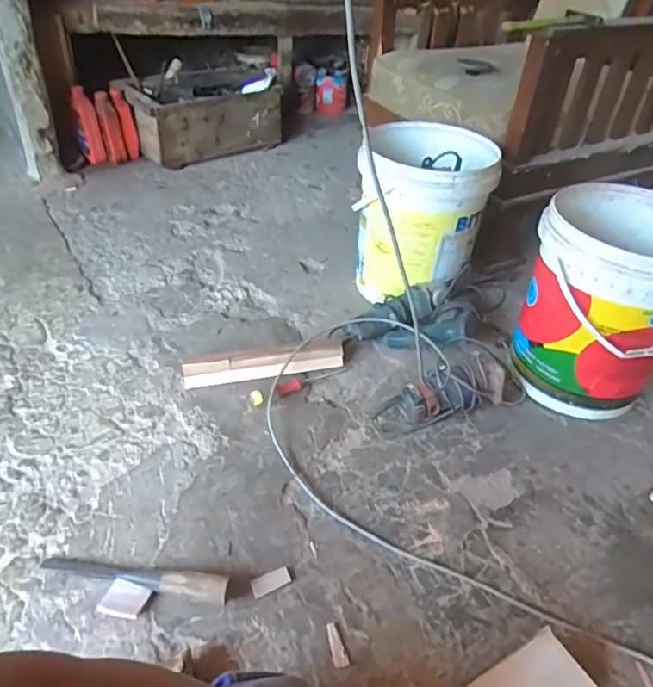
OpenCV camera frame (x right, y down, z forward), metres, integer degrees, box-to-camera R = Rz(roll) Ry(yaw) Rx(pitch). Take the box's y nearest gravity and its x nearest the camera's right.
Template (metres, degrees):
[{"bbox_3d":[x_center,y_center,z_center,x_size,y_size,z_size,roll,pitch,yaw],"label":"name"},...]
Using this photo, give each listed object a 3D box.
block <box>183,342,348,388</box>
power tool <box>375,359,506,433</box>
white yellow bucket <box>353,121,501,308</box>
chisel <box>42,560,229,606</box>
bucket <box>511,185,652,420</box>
[{"bbox_3d":[-0.123,0.044,1.143,0.330,0.043,0.066,-9,41,-14],"label":"block"},{"bbox_3d":[0.223,0.086,1.077,0.274,0.078,0.090,-12,42,-17],"label":"power tool"},{"bbox_3d":[0.223,-0.293,1.328,0.294,0.359,0.290,2,40,-1],"label":"white yellow bucket"},{"bbox_3d":[-0.273,0.326,0.787,0.275,0.041,0.031,10,40,9],"label":"chisel"},{"bbox_3d":[0.547,-0.081,1.091,0.300,0.346,0.300,21,43,21],"label":"bucket"}]

